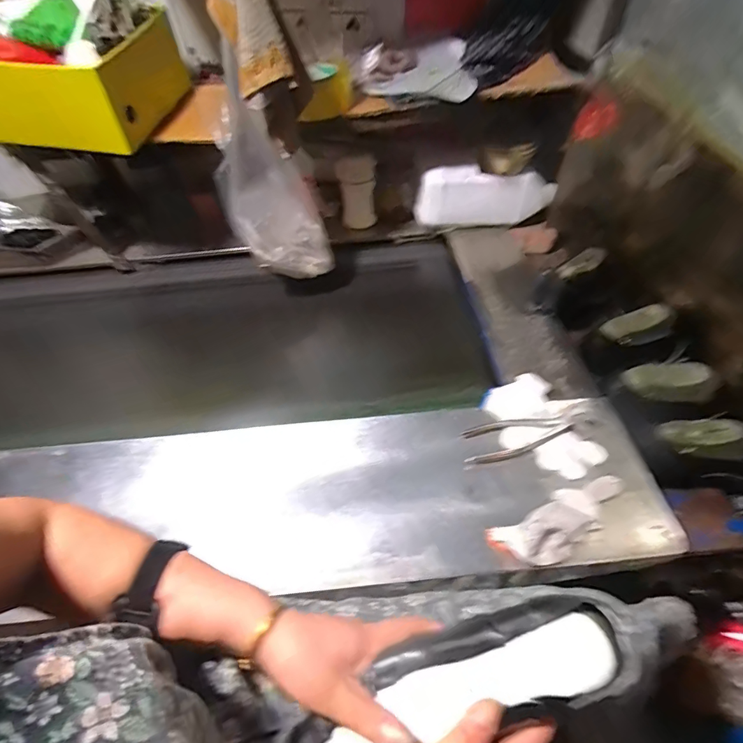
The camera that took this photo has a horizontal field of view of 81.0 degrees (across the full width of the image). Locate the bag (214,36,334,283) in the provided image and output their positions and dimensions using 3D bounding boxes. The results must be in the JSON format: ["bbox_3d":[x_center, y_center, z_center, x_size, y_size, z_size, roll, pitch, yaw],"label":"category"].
[{"bbox_3d":[-0.177,-0.319,0.740,0.133,0.288,0.165,-28,54,-18],"label":"bag"}]

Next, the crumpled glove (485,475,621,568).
[{"bbox_3d":[0.229,0.173,0.509,0.183,0.026,0.062,-22,53,-14],"label":"crumpled glove"}]

